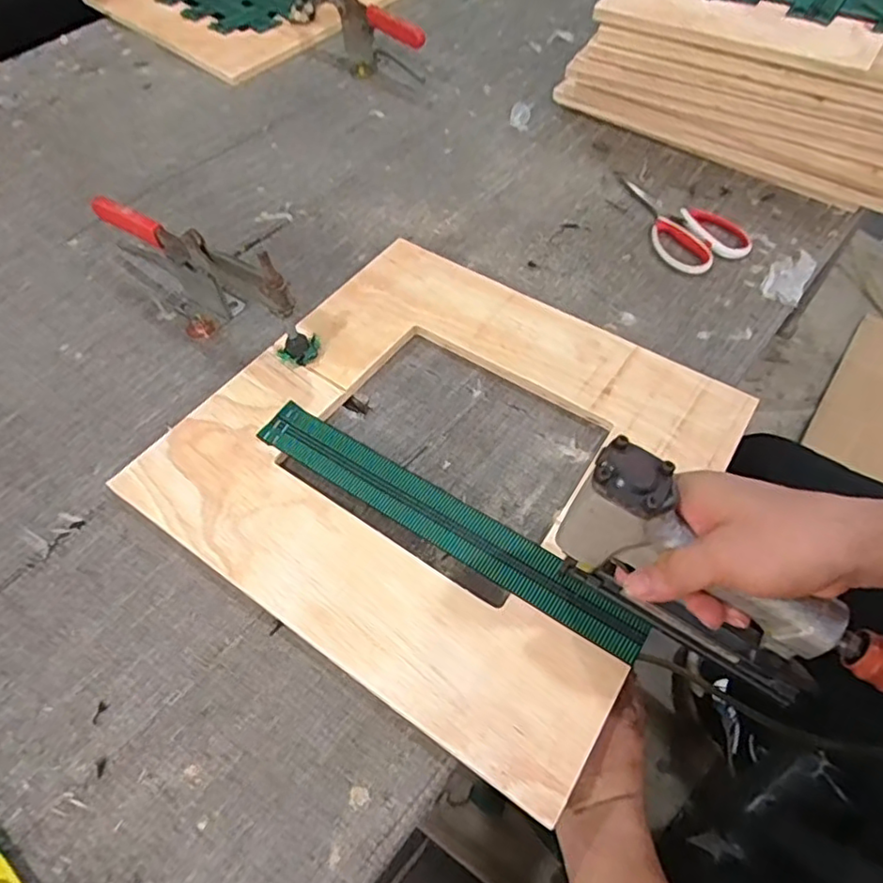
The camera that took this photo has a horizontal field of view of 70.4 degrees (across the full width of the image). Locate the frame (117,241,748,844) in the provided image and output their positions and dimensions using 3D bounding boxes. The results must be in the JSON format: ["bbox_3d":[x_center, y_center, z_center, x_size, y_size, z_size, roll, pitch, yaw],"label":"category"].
[{"bbox_3d":[0.005,0.005,0.555,0.422,0.012,0.395,30,62,20],"label":"frame"}]

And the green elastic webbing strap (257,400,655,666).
[{"bbox_3d":[-0.002,0.062,0.518,0.360,0.007,0.044,29,69,19],"label":"green elastic webbing strap"}]

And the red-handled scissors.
[{"bbox_3d":[0.281,-0.267,0.737,0.101,0.010,0.184,-15,57,-8],"label":"red-handled scissors"}]

